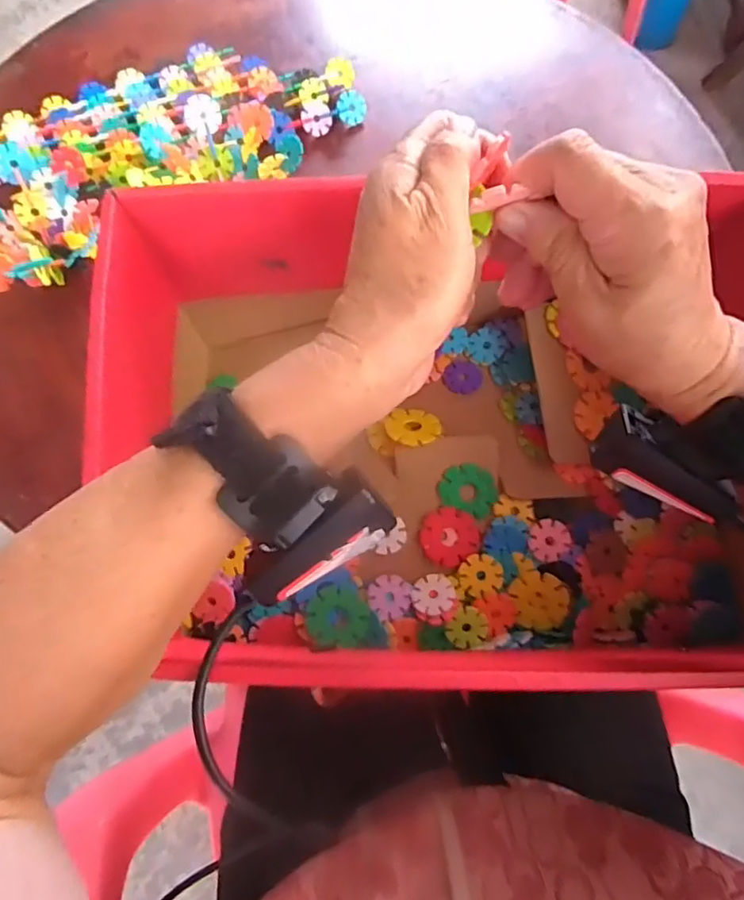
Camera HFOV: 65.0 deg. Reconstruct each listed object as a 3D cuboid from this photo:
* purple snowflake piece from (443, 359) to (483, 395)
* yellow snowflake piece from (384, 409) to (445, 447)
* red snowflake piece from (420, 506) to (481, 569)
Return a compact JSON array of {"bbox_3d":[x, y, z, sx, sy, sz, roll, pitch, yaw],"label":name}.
[{"bbox_3d":[0.077,-0.062,0.494,0.032,0.006,0.030,0,69,-1],"label":"purple snowflake piece"},{"bbox_3d":[0.033,-0.018,0.461,0.036,0.004,0.043,-39,56,-21],"label":"yellow snowflake piece"},{"bbox_3d":[0.059,0.065,0.440,0.044,0.004,0.044,0,89,-6],"label":"red snowflake piece"}]

